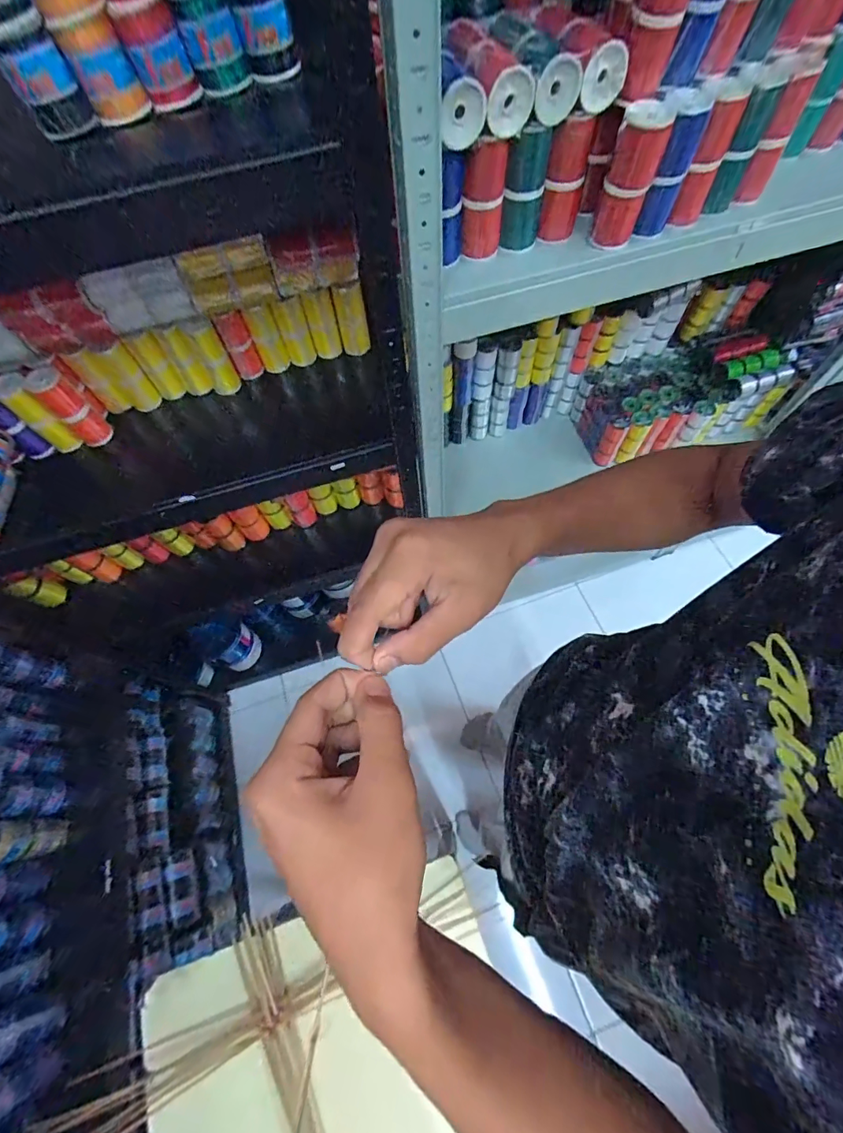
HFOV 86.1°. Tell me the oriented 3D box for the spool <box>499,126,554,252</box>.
[{"bbox_3d":[0.105,-0.385,0.461,0.037,0.104,0.038,12,66,9],"label":"spool"}]

